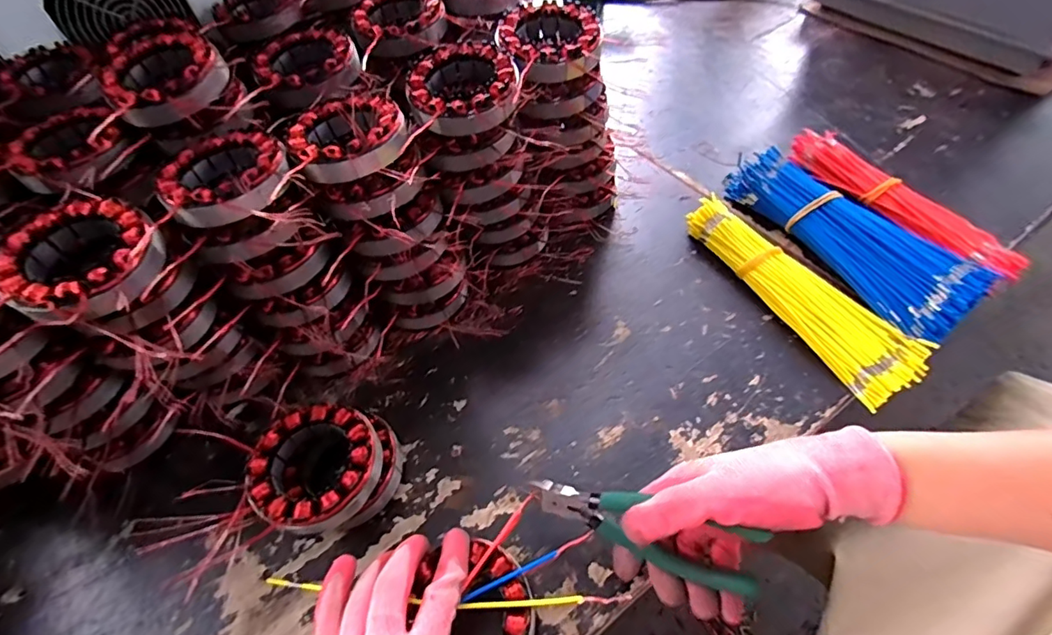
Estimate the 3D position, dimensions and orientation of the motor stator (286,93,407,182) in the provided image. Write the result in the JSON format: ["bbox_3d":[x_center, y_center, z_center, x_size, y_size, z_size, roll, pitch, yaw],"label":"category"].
[{"bbox_3d":[-0.133,-0.139,0.384,0.083,0.022,0.089,-2,54,3],"label":"motor stator"}]

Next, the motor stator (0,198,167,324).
[{"bbox_3d":[-0.280,-0.038,0.325,0.085,0.030,0.084,-2,54,3],"label":"motor stator"}]

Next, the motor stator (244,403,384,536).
[{"bbox_3d":[-0.149,0.106,0.363,0.085,0.028,0.087,-2,54,3],"label":"motor stator"}]

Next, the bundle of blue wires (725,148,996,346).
[{"bbox_3d":[0.315,-0.084,0.498,0.103,0.039,0.240,-26,56,-14],"label":"bundle of blue wires"}]

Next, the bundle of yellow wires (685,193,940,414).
[{"bbox_3d":[0.248,-0.032,0.469,0.068,0.030,0.240,-25,56,-13],"label":"bundle of yellow wires"}]

